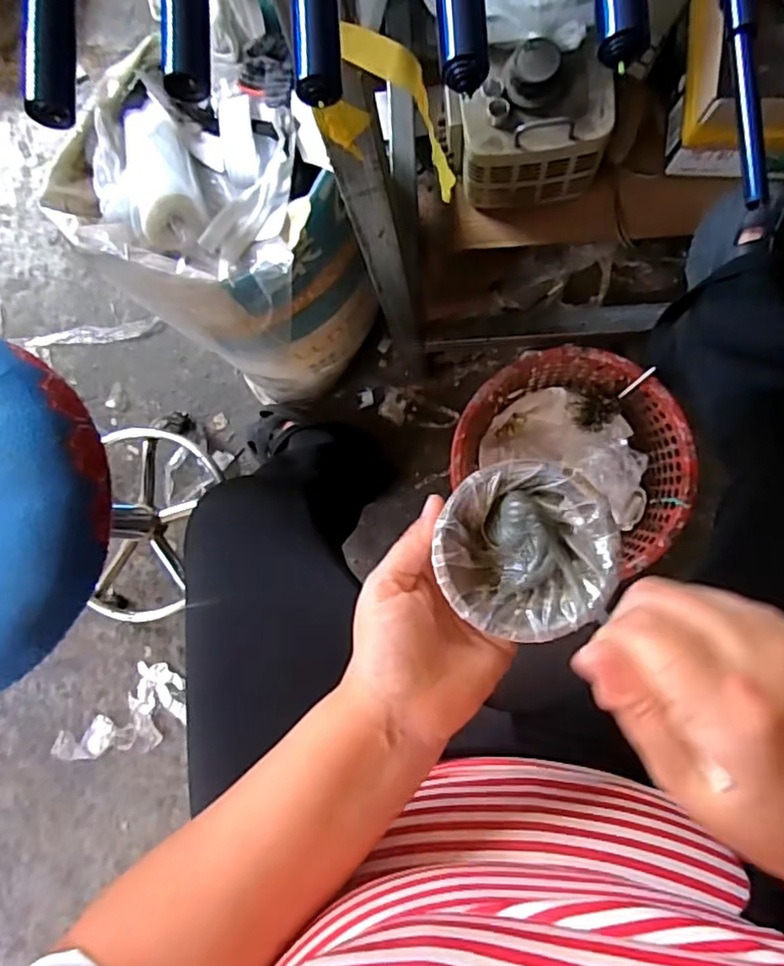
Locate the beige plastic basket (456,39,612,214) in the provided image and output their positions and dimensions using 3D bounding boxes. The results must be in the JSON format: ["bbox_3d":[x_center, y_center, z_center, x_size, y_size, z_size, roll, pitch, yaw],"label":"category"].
[{"bbox_3d":[0.188,-0.461,0.820,0.185,0.180,0.116,-5,85,7],"label":"beige plastic basket"}]

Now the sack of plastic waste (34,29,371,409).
[{"bbox_3d":[-0.206,-0.304,0.819,0.235,0.376,0.332,-44,82,2],"label":"sack of plastic waste"}]

